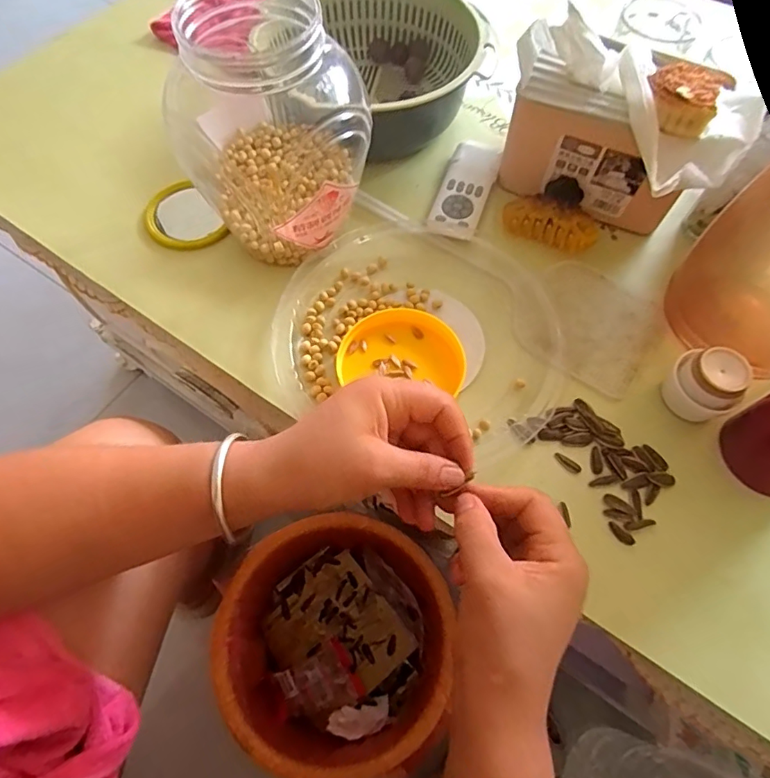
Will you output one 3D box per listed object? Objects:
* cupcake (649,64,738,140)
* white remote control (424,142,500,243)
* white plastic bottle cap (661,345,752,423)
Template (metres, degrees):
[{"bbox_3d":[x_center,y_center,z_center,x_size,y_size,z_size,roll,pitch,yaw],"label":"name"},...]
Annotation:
[{"bbox_3d":[0.227,-0.223,0.379,0.055,0.024,0.056,36,69,16],"label":"cupcake"},{"bbox_3d":[0.078,-0.198,0.486,0.047,0.010,0.135,19,66,8],"label":"white remote control"},{"bbox_3d":[0.238,-0.003,0.376,0.042,0.049,0.045,15,64,6],"label":"white plastic bottle cap"}]

